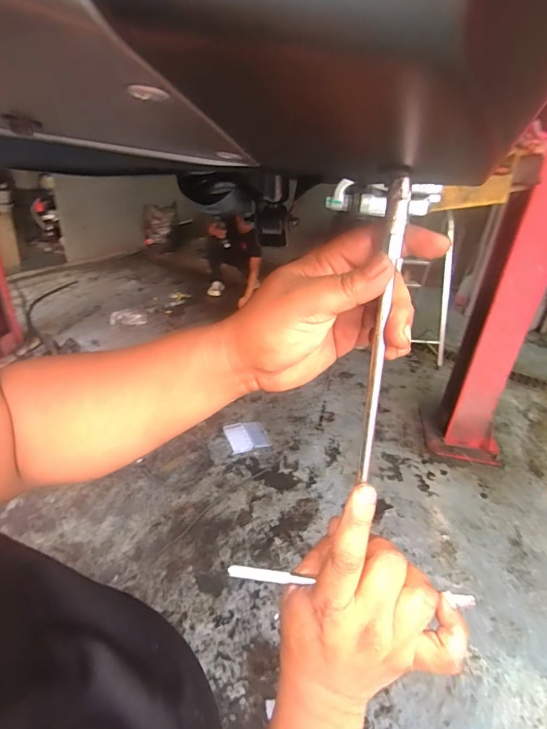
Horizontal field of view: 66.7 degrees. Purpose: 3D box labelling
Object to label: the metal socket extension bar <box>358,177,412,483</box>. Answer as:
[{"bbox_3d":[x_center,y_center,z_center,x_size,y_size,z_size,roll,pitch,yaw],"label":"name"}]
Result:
[{"bbox_3d":[0.069,-0.014,0.270,0.013,0.194,0.012,3,16,-4],"label":"metal socket extension bar"}]

